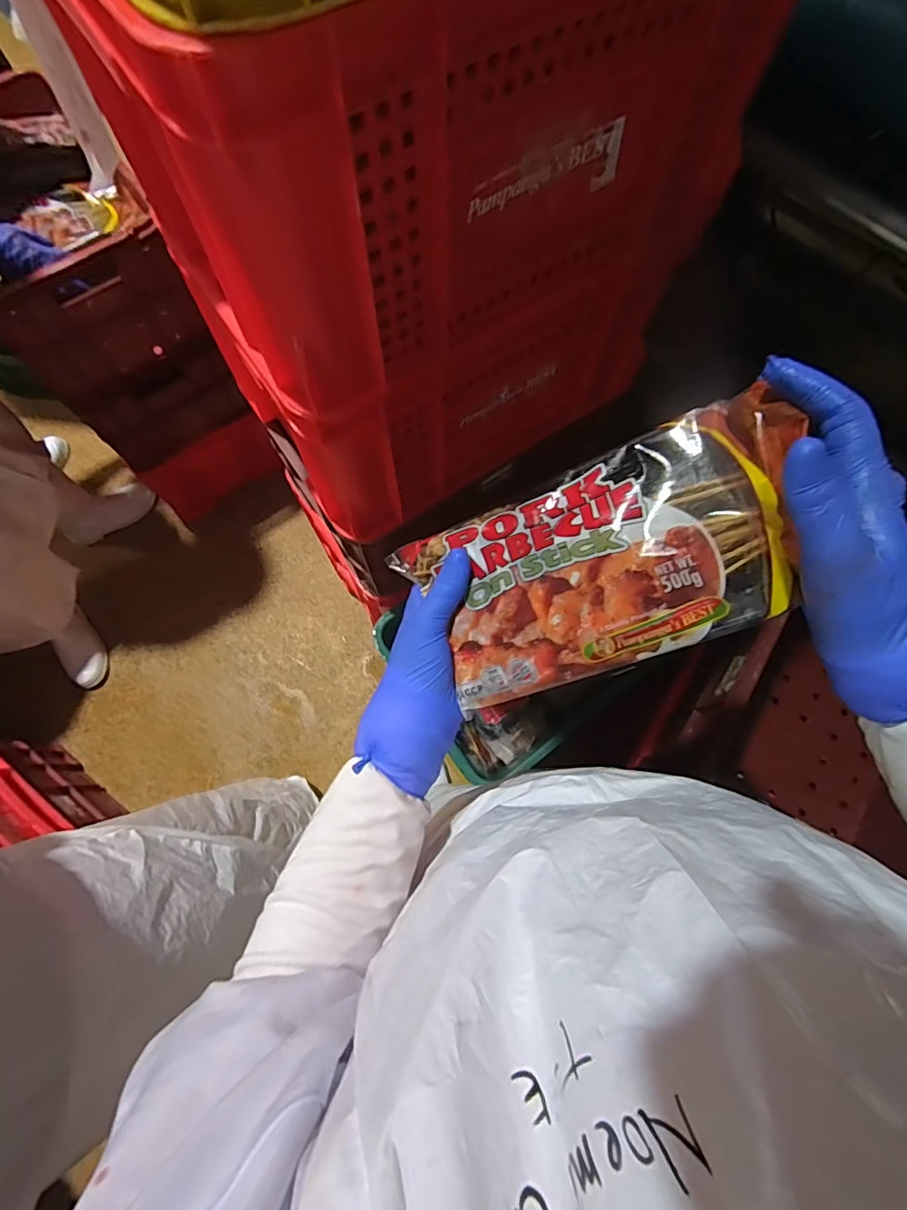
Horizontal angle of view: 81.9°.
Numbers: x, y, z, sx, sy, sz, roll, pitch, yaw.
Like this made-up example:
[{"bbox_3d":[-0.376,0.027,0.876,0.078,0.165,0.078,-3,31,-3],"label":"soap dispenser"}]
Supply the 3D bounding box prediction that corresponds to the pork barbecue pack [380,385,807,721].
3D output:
[{"bbox_3d":[0.085,-0.024,0.332,0.241,0.029,0.130,-22,82,25],"label":"pork barbecue pack"}]

